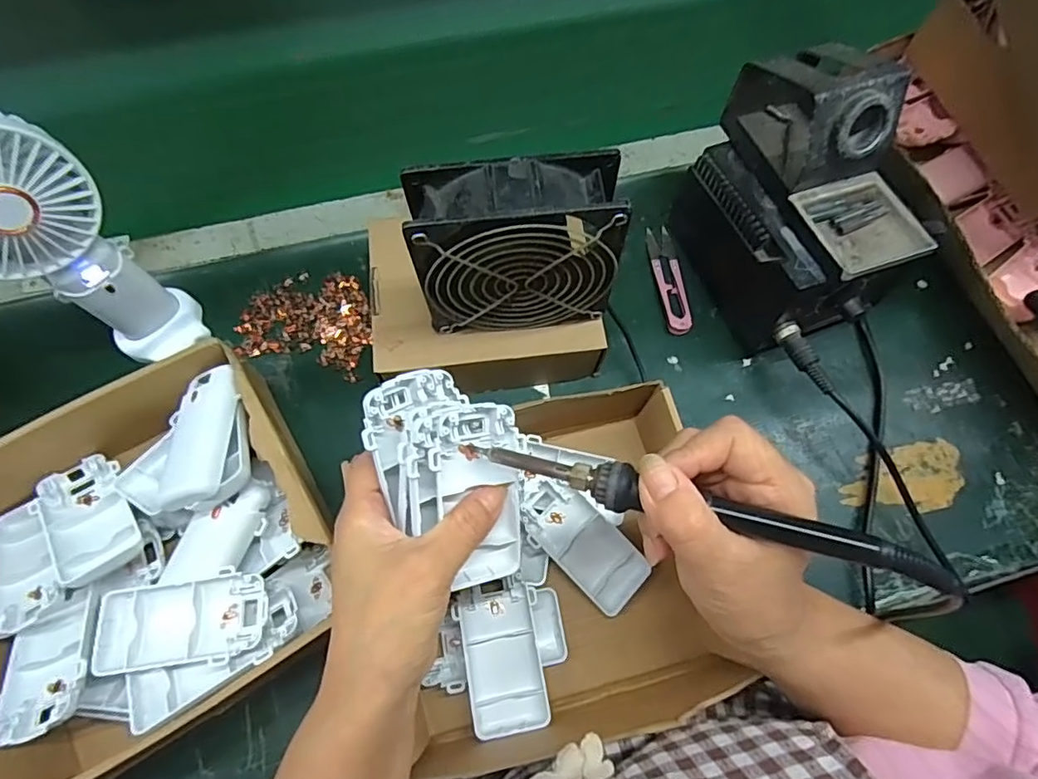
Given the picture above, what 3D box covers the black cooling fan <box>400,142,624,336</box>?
[{"bbox_3d":[-0.003,-0.084,0.335,0.116,0.112,0.044,-6,70,-4],"label":"black cooling fan"}]

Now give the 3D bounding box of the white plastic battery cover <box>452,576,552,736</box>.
[{"bbox_3d":[-0.009,0.163,0.337,0.050,0.012,0.083,-13,71,-6],"label":"white plastic battery cover"}]

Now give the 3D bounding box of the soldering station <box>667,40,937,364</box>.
[{"bbox_3d":[0.200,-0.136,0.399,0.105,0.156,0.176,-21,72,-9],"label":"soldering station"}]

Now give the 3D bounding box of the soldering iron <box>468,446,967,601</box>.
[{"bbox_3d":[0.074,0.053,0.247,0.212,0.020,0.020,12,70,17],"label":"soldering iron"}]

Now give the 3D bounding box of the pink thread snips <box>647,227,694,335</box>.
[{"bbox_3d":[0.128,-0.094,0.463,0.023,0.011,0.105,-5,71,-4],"label":"pink thread snips"}]

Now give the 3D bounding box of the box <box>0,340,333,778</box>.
[{"bbox_3d":[-0.227,0.103,0.341,0.206,0.073,0.203,-29,74,-11],"label":"box"}]

